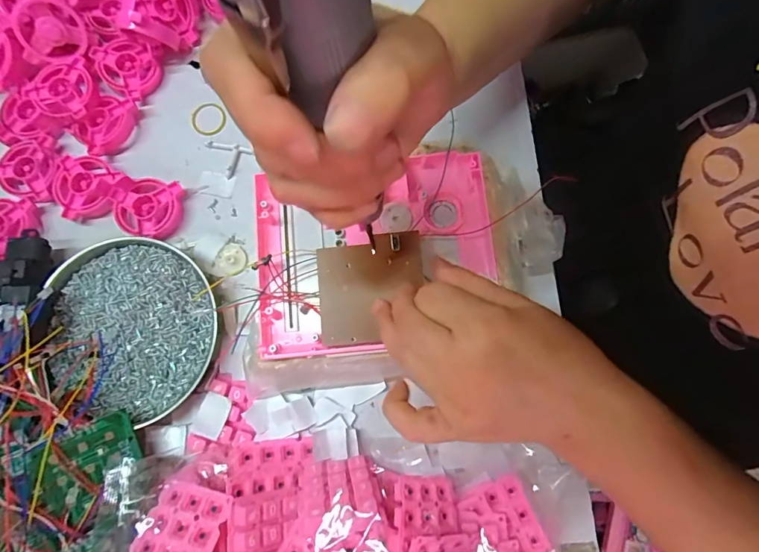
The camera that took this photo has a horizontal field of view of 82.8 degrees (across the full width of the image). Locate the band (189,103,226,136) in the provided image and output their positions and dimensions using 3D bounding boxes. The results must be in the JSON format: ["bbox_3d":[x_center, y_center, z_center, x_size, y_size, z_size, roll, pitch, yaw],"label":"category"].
[{"bbox_3d":[-0.147,-0.135,0.369,0.029,0.004,0.031,0,79,1],"label":"band"}]

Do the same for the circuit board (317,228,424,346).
[{"bbox_3d":[-0.005,0.008,0.294,0.071,0.004,0.070,-7,83,1],"label":"circuit board"}]

